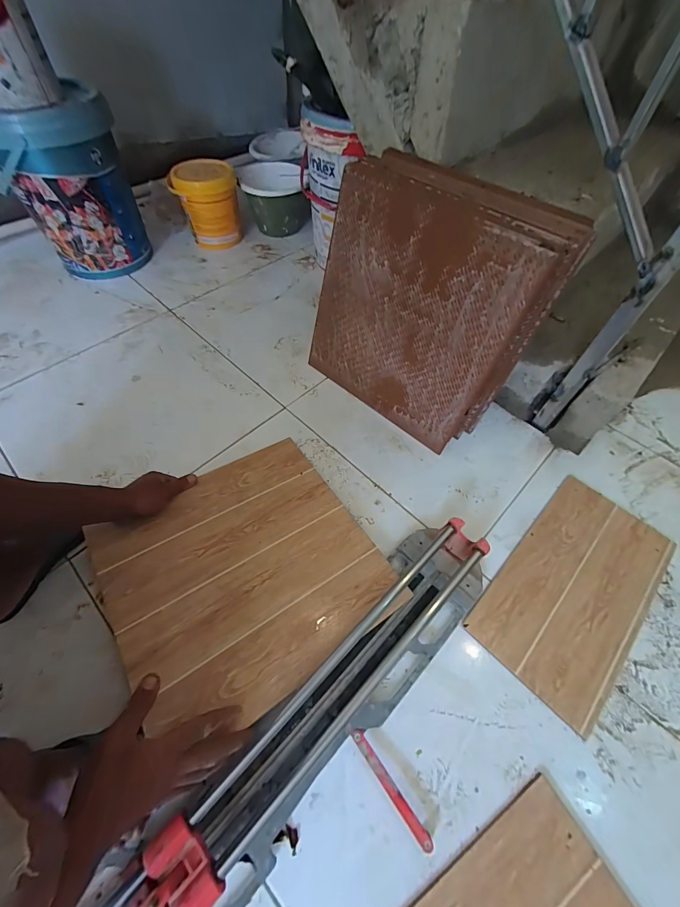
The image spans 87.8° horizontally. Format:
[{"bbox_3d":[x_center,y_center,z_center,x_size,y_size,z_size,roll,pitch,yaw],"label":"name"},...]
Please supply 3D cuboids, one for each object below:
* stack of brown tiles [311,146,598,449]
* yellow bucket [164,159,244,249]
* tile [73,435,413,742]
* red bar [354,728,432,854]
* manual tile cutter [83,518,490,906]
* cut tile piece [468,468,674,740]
[{"bbox_3d":[0.152,-0.274,0.697,0.400,0.423,0.114,38,47,21],"label":"stack of brown tiles"},{"bbox_3d":[-0.415,-0.800,1.144,0.169,0.198,0.180,30,61,16],"label":"yellow bucket"},{"bbox_3d":[-0.157,0.179,0.580,0.389,0.008,0.390,-26,59,-25],"label":"tile"},{"bbox_3d":[0.064,0.431,0.459,0.014,0.019,0.140,-32,64,-21],"label":"red bar"},{"bbox_3d":[-0.040,0.365,0.465,0.139,0.101,0.720,40,62,21],"label":"manual tile cutter"},{"bbox_3d":[0.408,0.225,0.615,0.206,0.012,0.392,40,64,21],"label":"cut tile piece"}]

